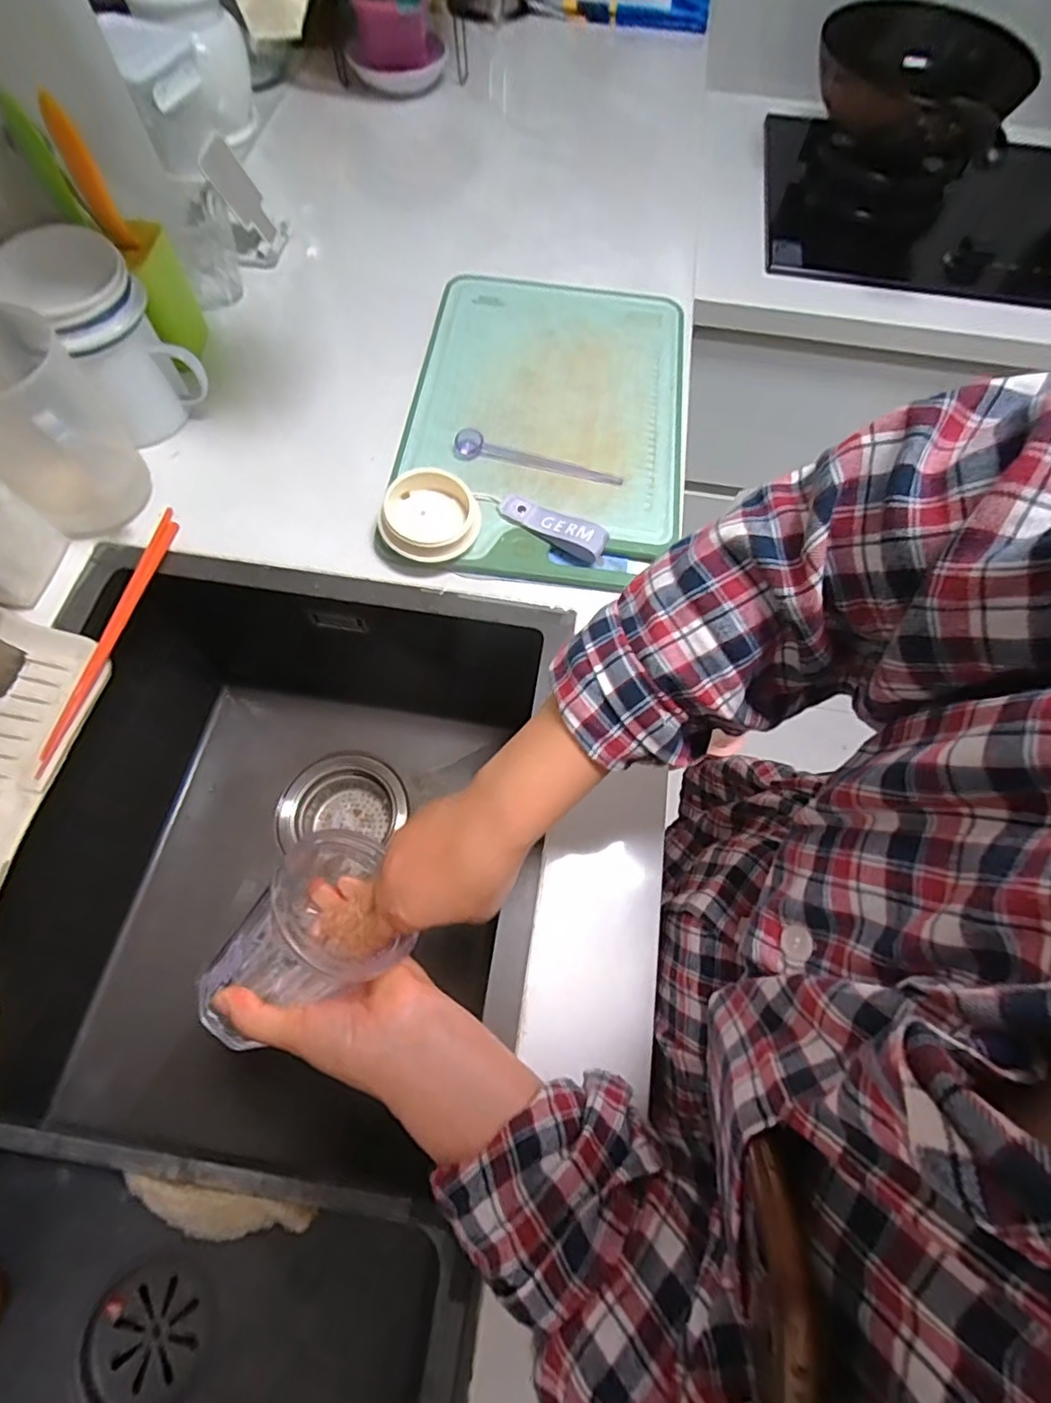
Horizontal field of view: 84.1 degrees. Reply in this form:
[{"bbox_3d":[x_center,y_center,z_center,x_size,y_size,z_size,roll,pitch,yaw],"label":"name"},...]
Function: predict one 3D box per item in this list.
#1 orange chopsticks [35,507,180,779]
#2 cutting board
[{"bbox_3d":[-0.331,-0.060,0.469,0.017,0.004,0.240,9,65,2],"label":"orange chopsticks"},{"bbox_3d":[0.026,-0.303,0.590,0.260,0.023,0.417,9,64,-2],"label":"cutting board"}]

